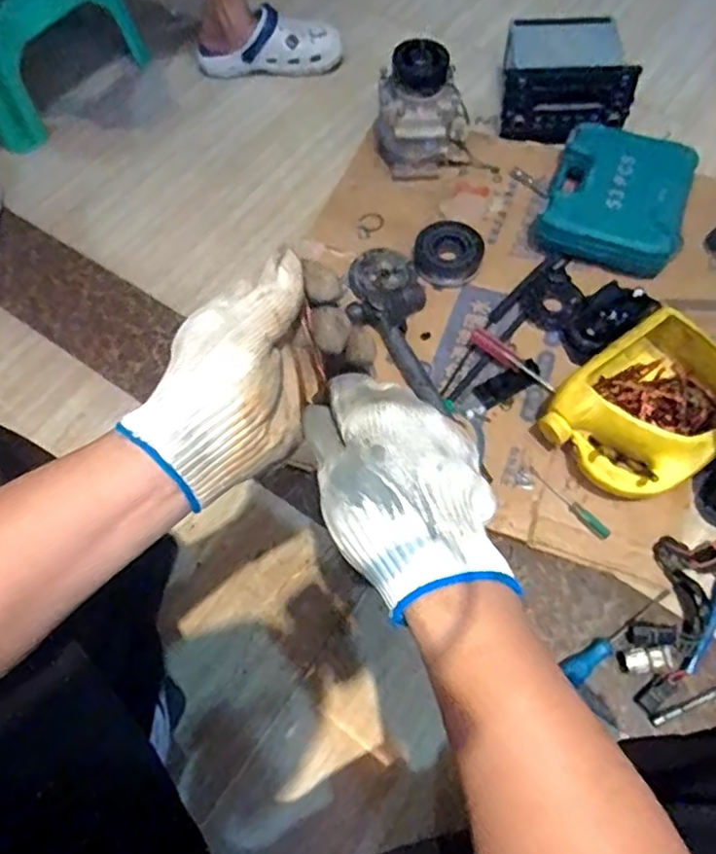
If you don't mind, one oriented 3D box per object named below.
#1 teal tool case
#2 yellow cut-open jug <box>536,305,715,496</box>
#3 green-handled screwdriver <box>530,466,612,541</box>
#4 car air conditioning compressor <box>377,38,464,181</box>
[{"bbox_3d":[0.395,-0.345,1.005,0.202,0.084,0.236,18,65,13],"label":"teal tool case"},{"bbox_3d":[0.354,-0.015,0.803,0.218,0.098,0.173,-35,66,-14],"label":"yellow cut-open jug"},{"bbox_3d":[0.260,0.091,0.803,0.018,0.011,0.120,-38,67,-17],"label":"green-handled screwdriver"},{"bbox_3d":[0.106,-0.505,1.047,0.151,0.188,0.112,1,63,4],"label":"car air conditioning compressor"}]

